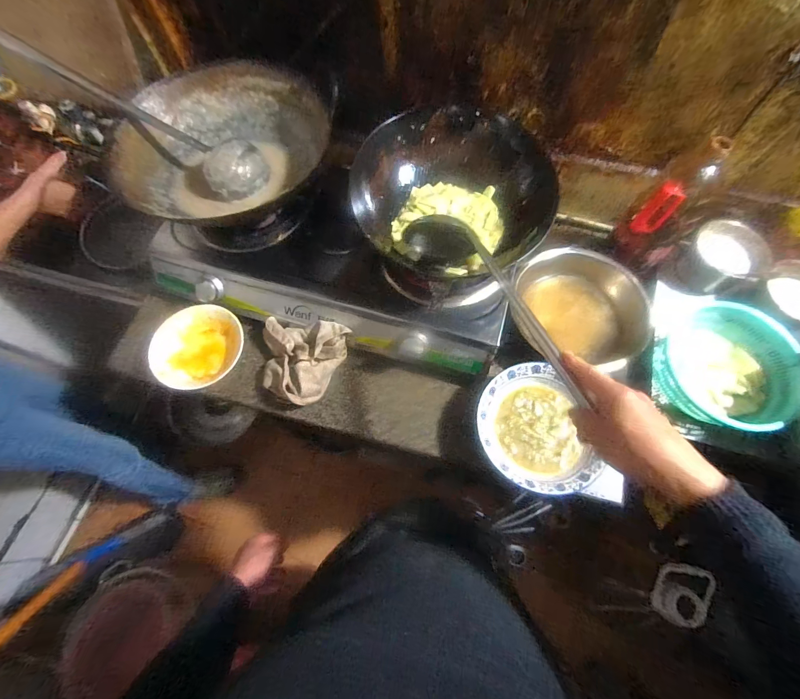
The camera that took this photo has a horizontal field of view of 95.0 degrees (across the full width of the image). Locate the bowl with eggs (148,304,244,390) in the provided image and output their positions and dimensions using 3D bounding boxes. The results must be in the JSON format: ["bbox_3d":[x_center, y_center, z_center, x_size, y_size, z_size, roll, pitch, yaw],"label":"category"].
[{"bbox_3d":[-0.391,-0.003,0.718,0.168,0.058,0.155,-1,66,2],"label":"bowl with eggs"}]

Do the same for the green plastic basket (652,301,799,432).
[{"bbox_3d":[0.578,0.036,0.652,0.202,0.097,0.202,-1,66,2],"label":"green plastic basket"}]

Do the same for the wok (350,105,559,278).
[{"bbox_3d":[0.096,-0.281,0.667,0.317,0.124,0.274,18,68,10],"label":"wok"}]

